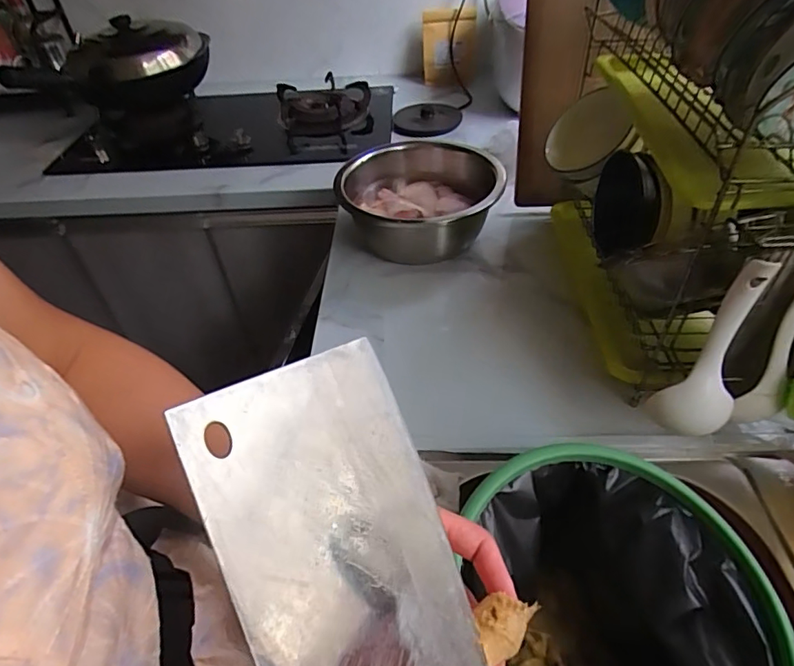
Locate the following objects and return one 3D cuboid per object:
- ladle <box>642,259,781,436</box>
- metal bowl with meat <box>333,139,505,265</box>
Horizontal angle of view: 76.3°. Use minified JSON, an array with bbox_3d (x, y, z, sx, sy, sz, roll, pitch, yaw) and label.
[{"bbox_3d":[0.262,0.025,0.418,0.056,0.170,0.047,-15,45,-11],"label":"ladle"},{"bbox_3d":[0.035,-0.202,0.796,0.240,0.112,0.249,-2,44,2],"label":"metal bowl with meat"}]

